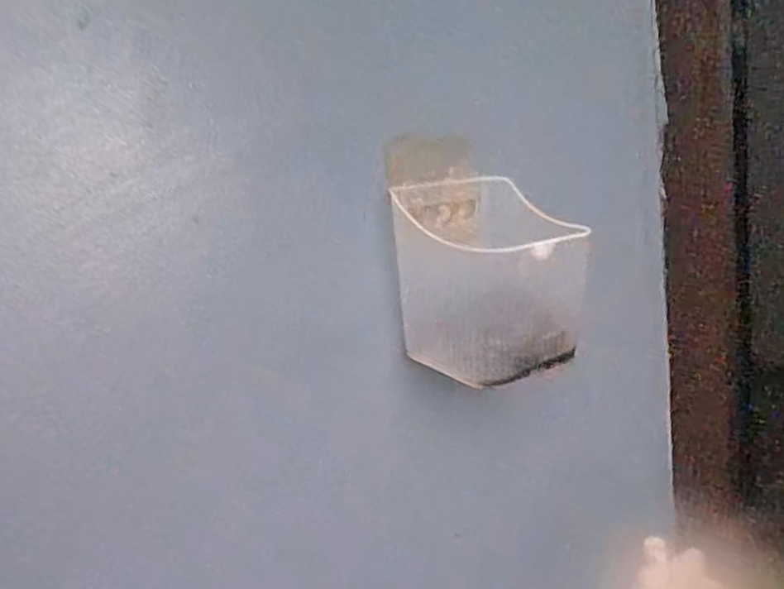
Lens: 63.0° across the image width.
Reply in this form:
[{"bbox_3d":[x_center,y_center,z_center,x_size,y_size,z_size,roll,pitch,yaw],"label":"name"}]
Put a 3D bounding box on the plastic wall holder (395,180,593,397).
[{"bbox_3d":[0.059,-0.012,0.396,0.095,0.106,0.096,-16,16,-31],"label":"plastic wall holder"}]

